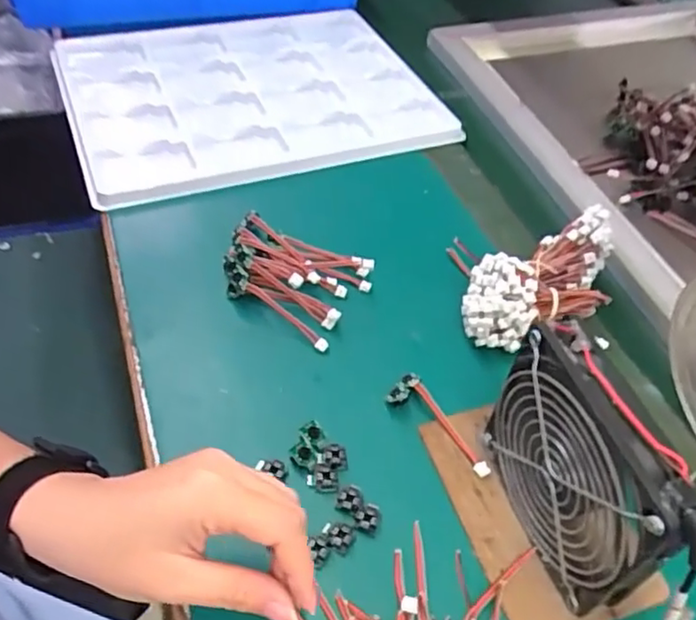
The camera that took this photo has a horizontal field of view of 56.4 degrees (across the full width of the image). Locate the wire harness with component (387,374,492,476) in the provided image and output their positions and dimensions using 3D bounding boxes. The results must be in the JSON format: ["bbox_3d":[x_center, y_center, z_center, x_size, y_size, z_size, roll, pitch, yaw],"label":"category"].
[{"bbox_3d":[0.063,0.075,0.426,0.082,0.015,0.025,38,56,26],"label":"wire harness with component"}]

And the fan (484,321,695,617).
[{"bbox_3d":[0.120,0.090,0.343,0.031,0.125,0.124,-10,50,-13],"label":"fan"}]

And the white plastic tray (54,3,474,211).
[{"bbox_3d":[-0.103,-0.235,0.681,0.355,0.028,0.295,-17,52,-18],"label":"white plastic tray"}]

